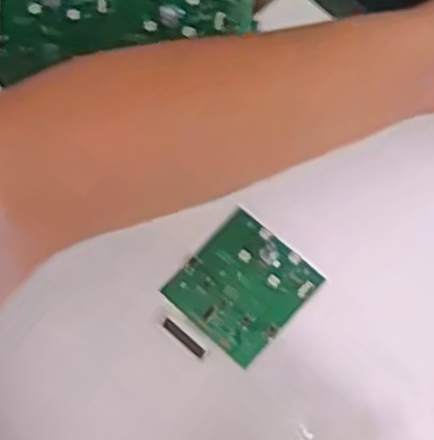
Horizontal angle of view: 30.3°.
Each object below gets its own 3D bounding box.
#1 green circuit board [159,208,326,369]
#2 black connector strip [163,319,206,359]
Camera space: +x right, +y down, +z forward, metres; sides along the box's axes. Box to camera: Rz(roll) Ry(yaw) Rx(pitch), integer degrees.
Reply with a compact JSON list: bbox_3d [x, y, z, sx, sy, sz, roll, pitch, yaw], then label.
[{"bbox_3d":[0.017,0.042,0.515,0.074,0.007,0.077,41,78,12],"label":"green circuit board"},{"bbox_3d":[-0.020,0.074,0.500,0.032,0.008,0.006,42,77,-2],"label":"black connector strip"}]

